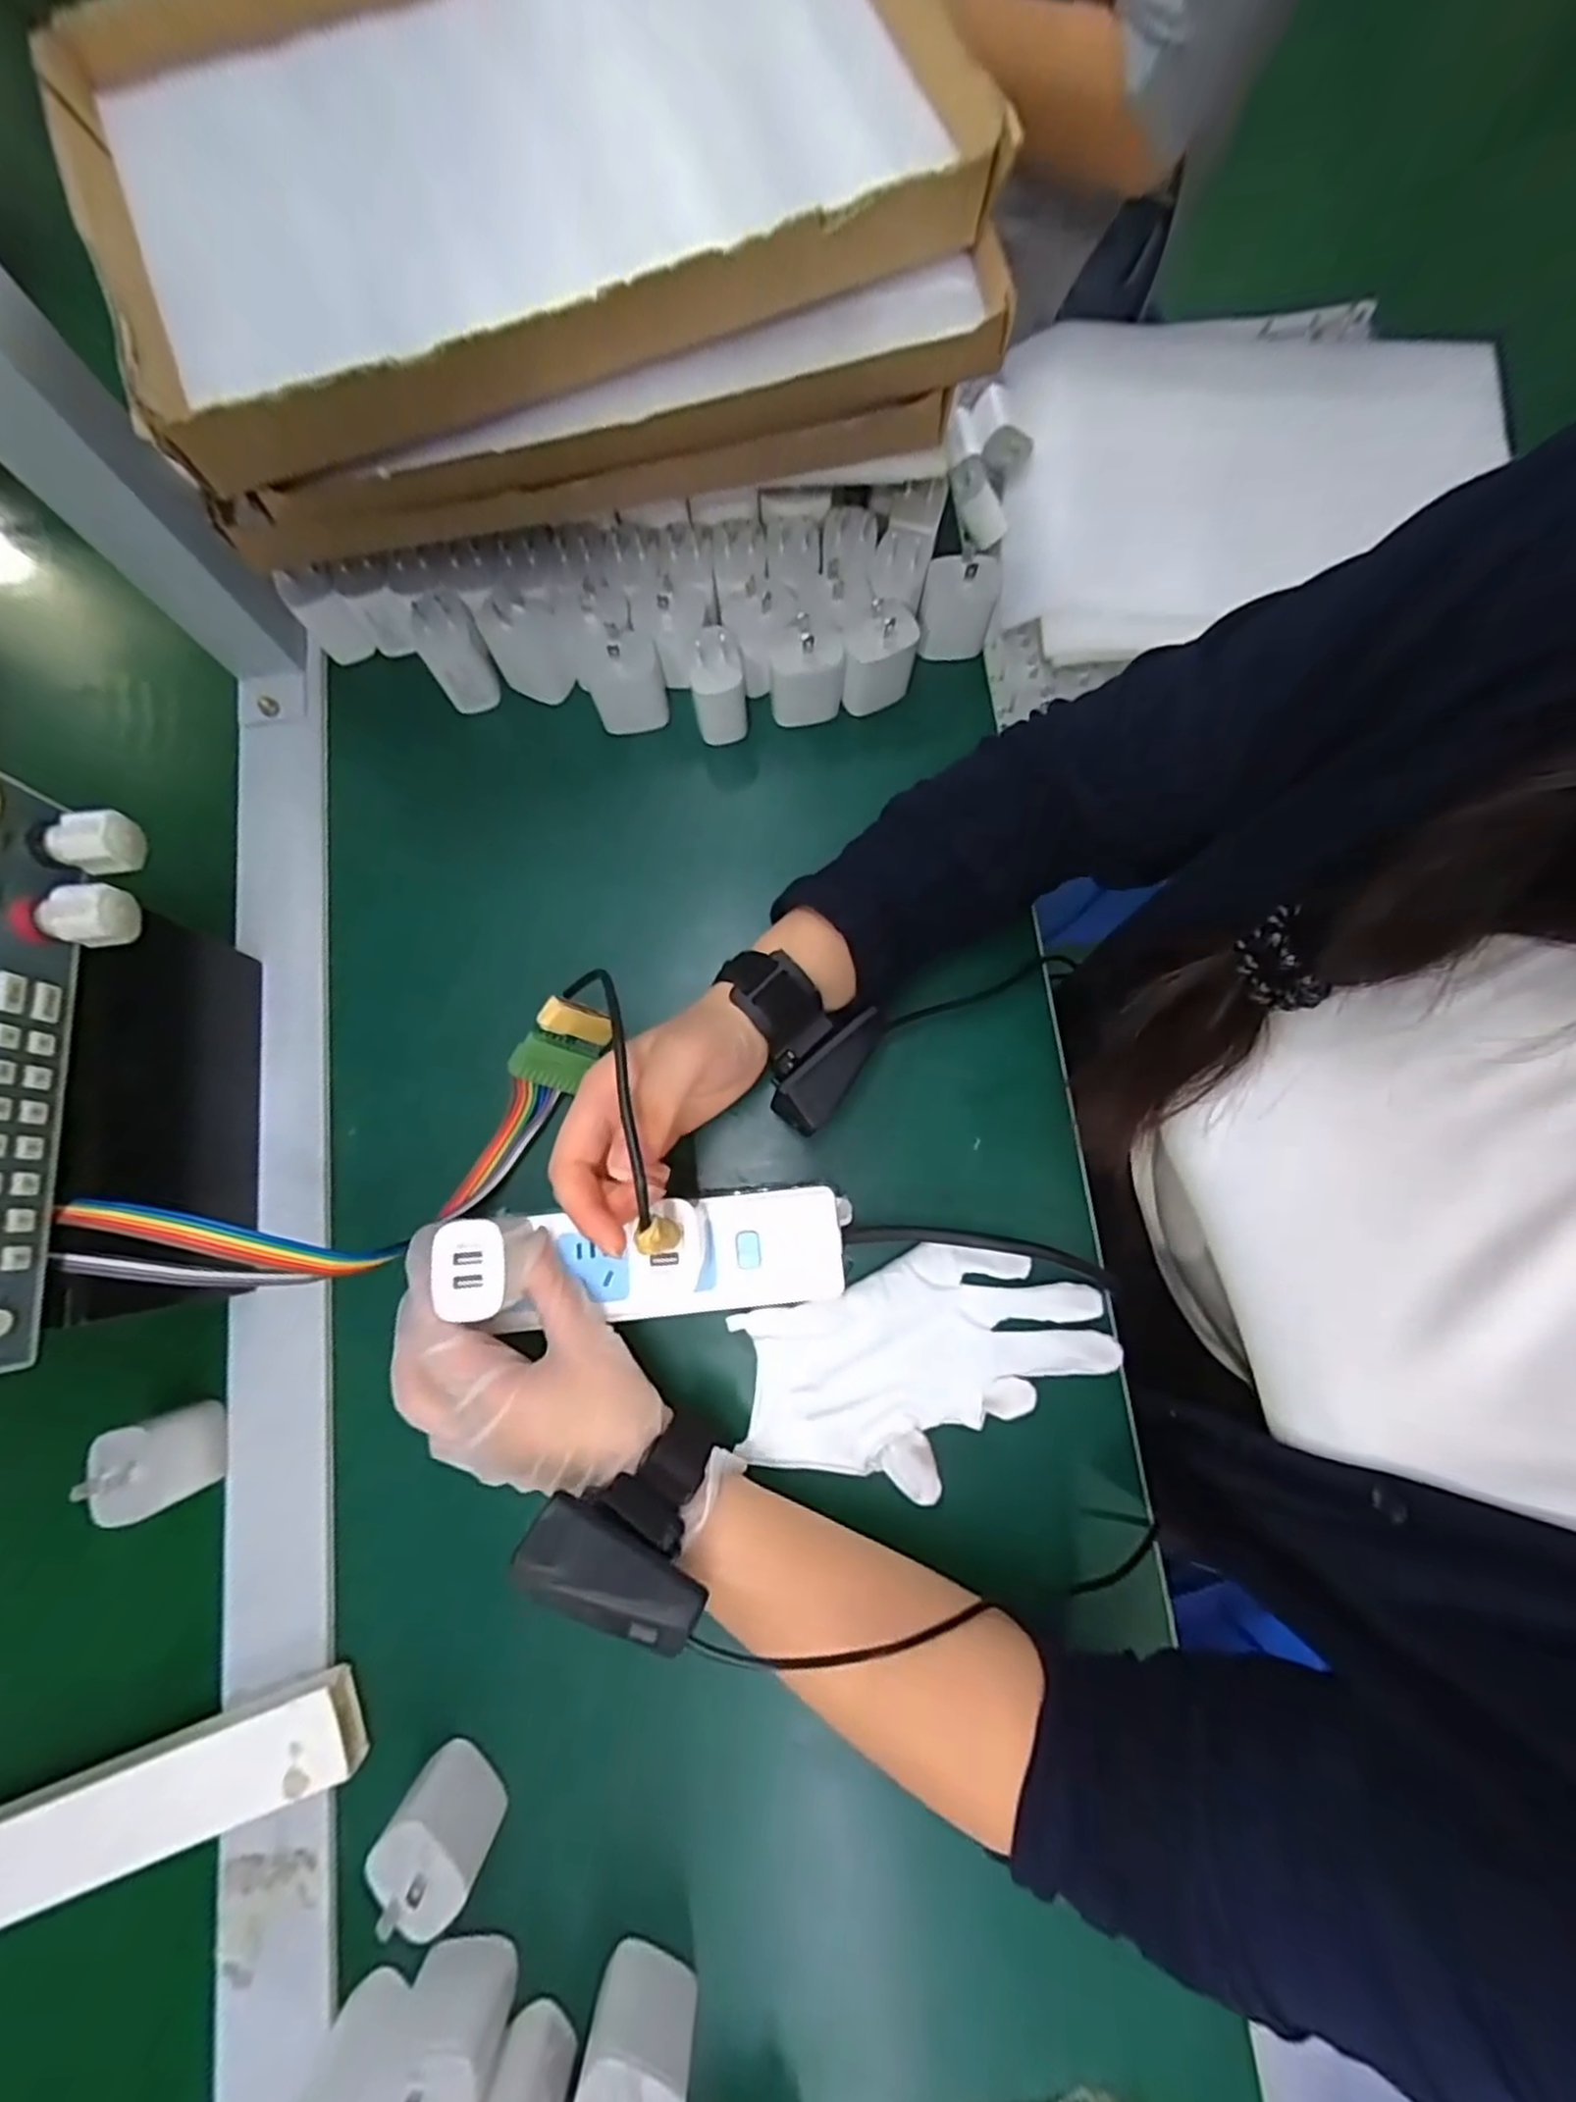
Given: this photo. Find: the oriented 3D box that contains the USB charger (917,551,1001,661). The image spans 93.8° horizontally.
[{"bbox_3d":[0.098,-0.255,0.426,0.040,0.059,0.021,11,80,3],"label":"USB charger"}]

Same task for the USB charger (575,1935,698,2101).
[{"bbox_3d":[-0.062,0.415,0.305,0.042,0.050,0.028,11,80,3],"label":"USB charger"}]

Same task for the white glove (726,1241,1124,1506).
[{"bbox_3d":[0.068,0.157,0.370,0.181,0.027,0.104,-20,77,-3],"label":"white glove"}]

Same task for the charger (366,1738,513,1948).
[{"bbox_3d":[-0.151,0.341,0.320,0.041,0.055,0.029,38,82,8],"label":"charger"}]

